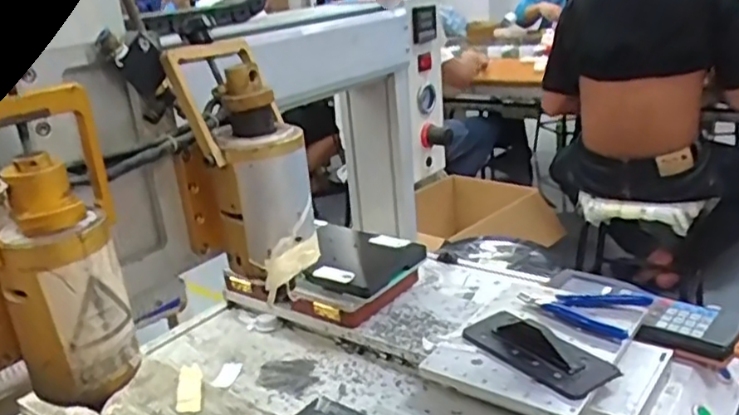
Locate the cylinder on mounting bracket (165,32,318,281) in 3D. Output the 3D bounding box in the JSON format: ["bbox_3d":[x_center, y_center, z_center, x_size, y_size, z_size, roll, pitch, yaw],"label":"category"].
[{"bbox_3d":[-0.100,-0.038,0.507,0.095,0.159,0.097,-12,20,-18],"label":"cylinder on mounting bracket"}]

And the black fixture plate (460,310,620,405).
[{"bbox_3d":[0.154,0.126,0.611,0.065,0.020,0.143,-21,25,-31],"label":"black fixture plate"}]

